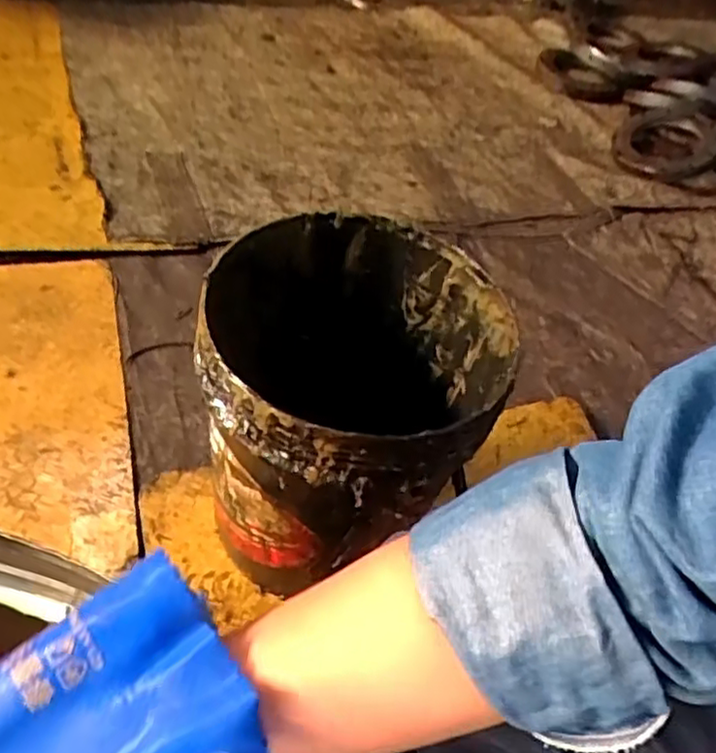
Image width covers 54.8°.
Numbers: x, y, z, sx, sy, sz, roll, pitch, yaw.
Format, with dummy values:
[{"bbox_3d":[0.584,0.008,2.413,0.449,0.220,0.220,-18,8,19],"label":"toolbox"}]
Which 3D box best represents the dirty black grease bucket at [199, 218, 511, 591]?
[{"bbox_3d":[-0.006,0.041,0.703,0.262,0.302,0.252,7,48,-7],"label":"dirty black grease bucket"}]

